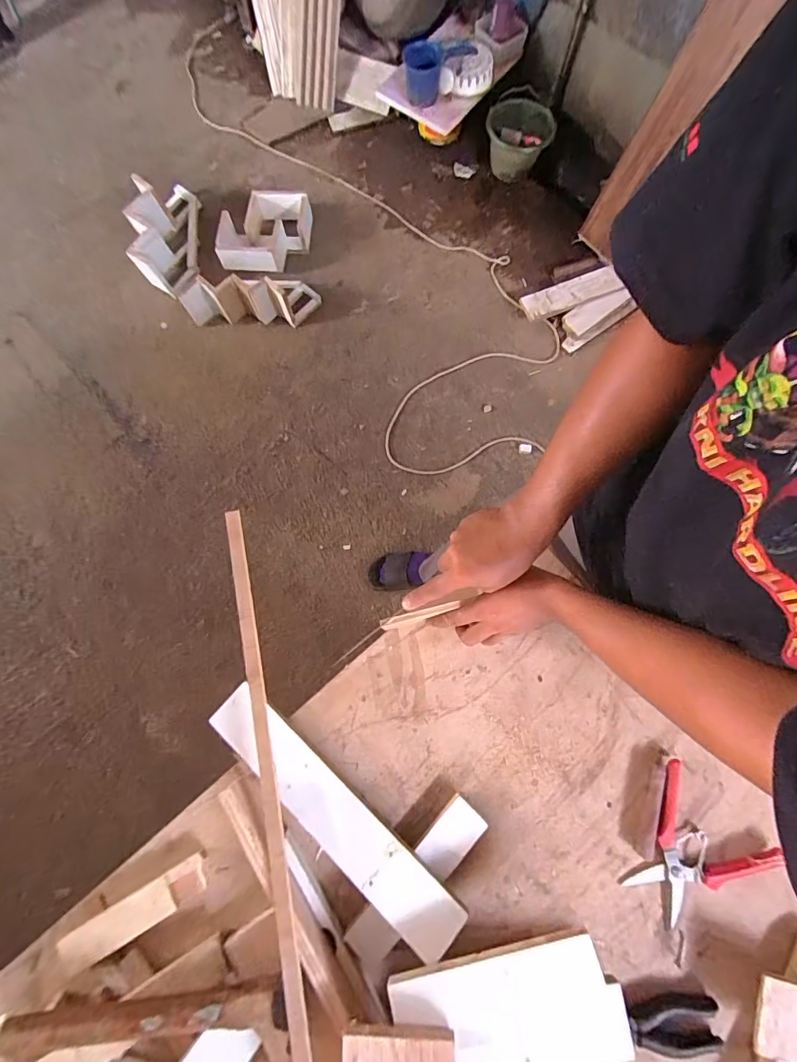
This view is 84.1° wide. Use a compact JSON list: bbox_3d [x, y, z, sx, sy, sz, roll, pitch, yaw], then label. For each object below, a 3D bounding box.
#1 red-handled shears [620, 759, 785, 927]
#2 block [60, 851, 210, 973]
[{"bbox_3d":[0.359,0.387,0.528,0.145,0.024,0.153,32,79,9],"label":"red-handled shears"},{"bbox_3d":[-0.312,0.447,0.512,0.177,0.024,0.042,-27,77,-5],"label":"block"}]

